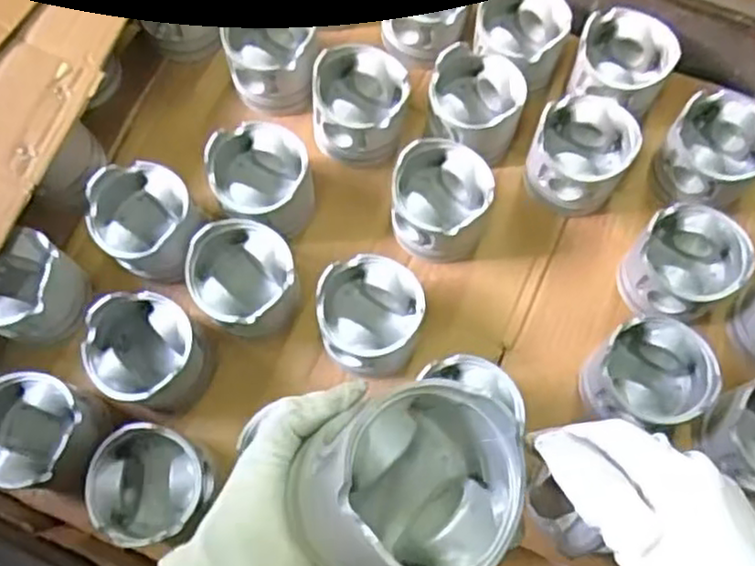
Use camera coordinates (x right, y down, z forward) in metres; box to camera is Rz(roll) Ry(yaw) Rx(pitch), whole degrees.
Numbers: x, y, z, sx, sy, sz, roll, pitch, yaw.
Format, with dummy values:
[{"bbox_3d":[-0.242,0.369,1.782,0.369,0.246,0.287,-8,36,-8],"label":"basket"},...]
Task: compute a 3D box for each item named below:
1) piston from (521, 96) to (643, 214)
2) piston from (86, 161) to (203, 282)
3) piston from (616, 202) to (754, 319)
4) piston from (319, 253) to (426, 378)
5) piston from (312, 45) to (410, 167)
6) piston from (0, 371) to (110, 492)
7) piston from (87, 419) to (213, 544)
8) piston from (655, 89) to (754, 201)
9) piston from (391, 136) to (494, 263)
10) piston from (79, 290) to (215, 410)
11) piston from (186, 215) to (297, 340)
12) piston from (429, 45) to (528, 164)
[{"bbox_3d":[0.196,-0.126,0.700,0.091,0.084,0.097,0,72,0],"label":"piston"},{"bbox_3d":[-0.216,-0.058,0.663,0.088,0.070,0.088,0,72,0],"label":"piston"},{"bbox_3d":[0.278,-0.016,0.653,0.093,0.077,0.090,0,72,0],"label":"piston"},{"bbox_3d":[-0.007,0.031,0.640,0.090,0.070,0.098,0,72,0],"label":"piston"},{"bbox_3d":[-0.017,-0.178,0.712,0.086,0.079,0.093,0,72,0],"label":"piston"},{"bbox_3d":[-0.287,0.126,0.601,0.098,0.070,0.092,1,72,0],"label":"piston"},{"bbox_3d":[-0.186,0.169,0.594,0.092,0.066,0.093,0,72,0],"label":"piston"},{"bbox_3d":[0.322,-0.127,0.688,0.092,0.073,0.090,0,72,0],"label":"piston"},{"bbox_3d":[0.060,-0.080,0.678,0.089,0.084,0.094,0,72,0],"label":"piston"},{"bbox_3d":[-0.201,0.062,0.628,0.094,0.076,0.089,0,72,0],"label":"piston"},{"bbox_3d":[-0.119,0.002,0.657,0.091,0.092,0.100,0,72,0],"label":"piston"},{"bbox_3d":[0.099,-0.179,0.715,0.092,0.080,0.092,0,72,0],"label":"piston"}]

